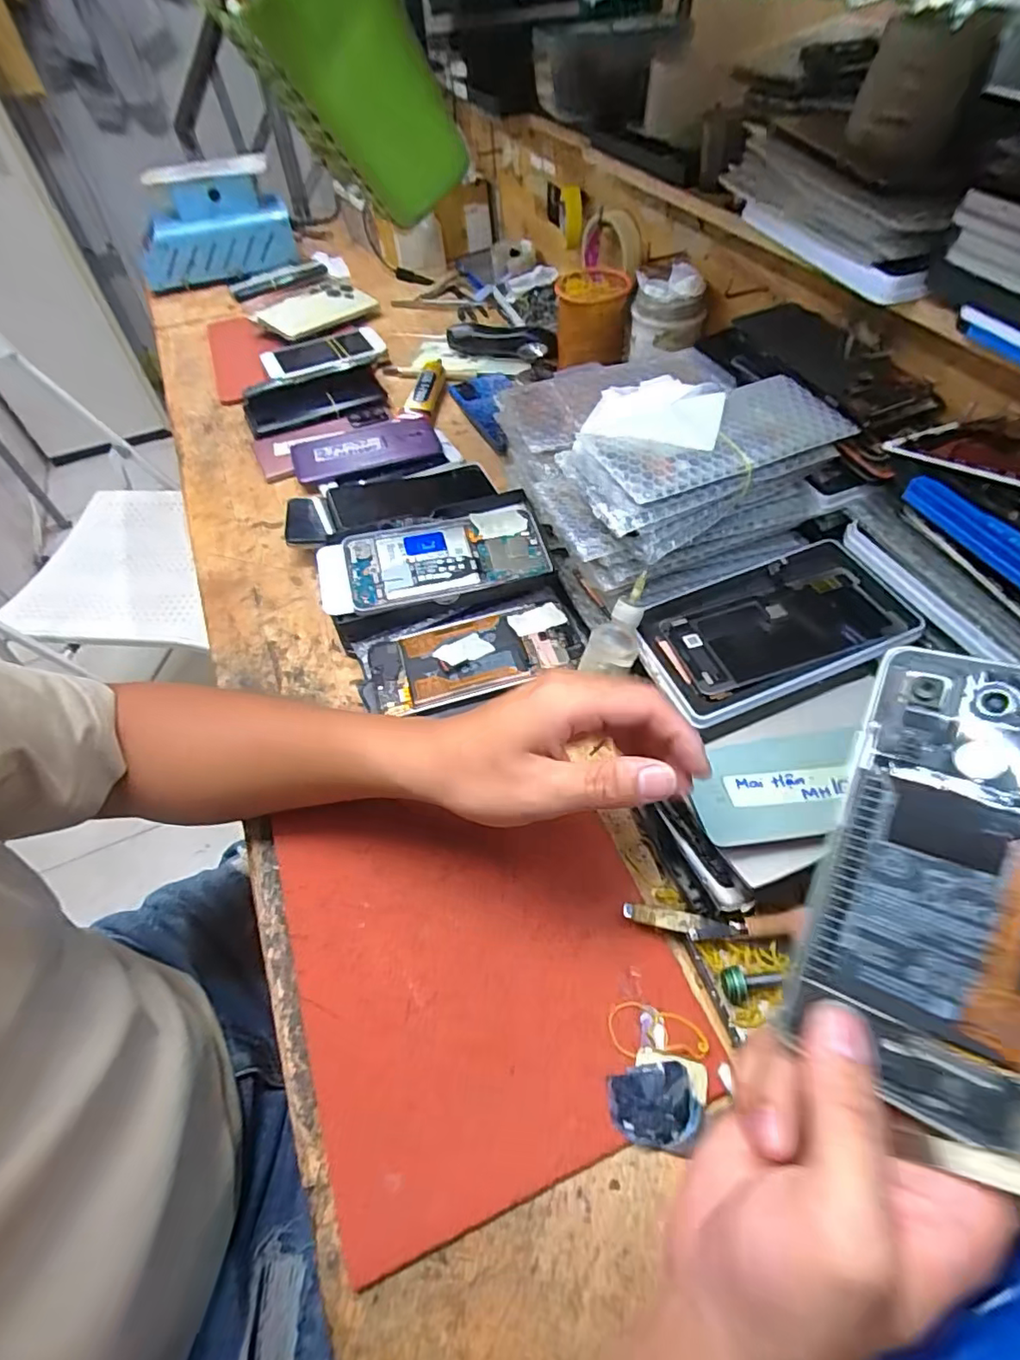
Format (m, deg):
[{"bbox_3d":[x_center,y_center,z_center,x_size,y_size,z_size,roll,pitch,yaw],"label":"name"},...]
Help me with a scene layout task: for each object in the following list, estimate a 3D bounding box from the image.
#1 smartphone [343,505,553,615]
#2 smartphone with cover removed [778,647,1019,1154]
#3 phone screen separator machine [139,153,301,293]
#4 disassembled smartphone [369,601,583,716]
[{"bbox_3d":[-0.051,-0.101,0.471,0.159,0.007,0.078,-13,65,-9],"label":"smartphone"},{"bbox_3d":[0.158,0.067,0.207,0.072,0.005,0.152,15,83,34],"label":"smartphone with cover removed"},{"bbox_3d":[-0.447,-0.667,0.857,0.230,0.134,0.091,-8,54,-2],"label":"phone screen separator machine"},{"bbox_3d":[-0.025,-0.017,0.439,0.157,0.007,0.073,-14,54,-7],"label":"disassembled smartphone"}]

